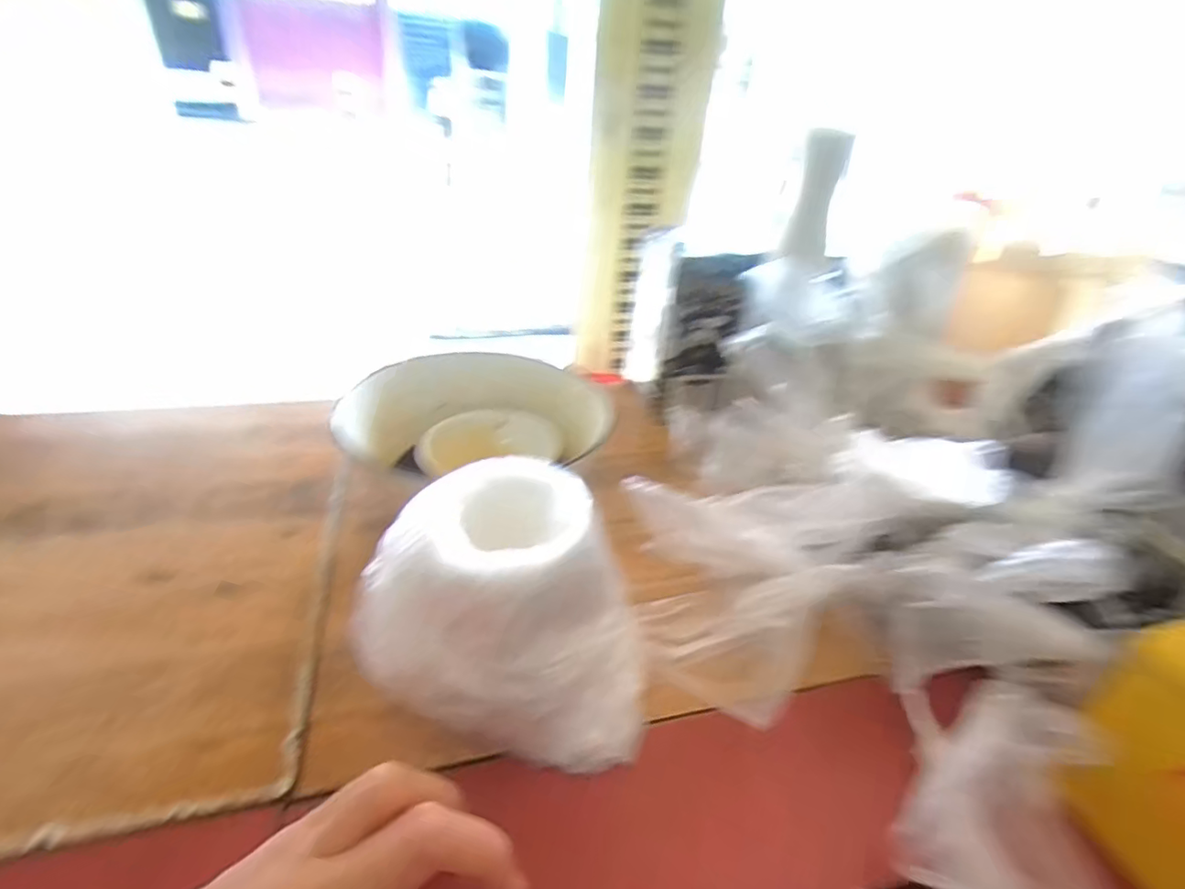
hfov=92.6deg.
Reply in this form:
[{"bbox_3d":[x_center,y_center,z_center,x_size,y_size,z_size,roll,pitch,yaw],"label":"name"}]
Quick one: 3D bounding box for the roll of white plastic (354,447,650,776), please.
[{"bbox_3d":[-0.040,0.082,0.295,0.139,0.108,0.102,6,32,0],"label":"roll of white plastic"}]

